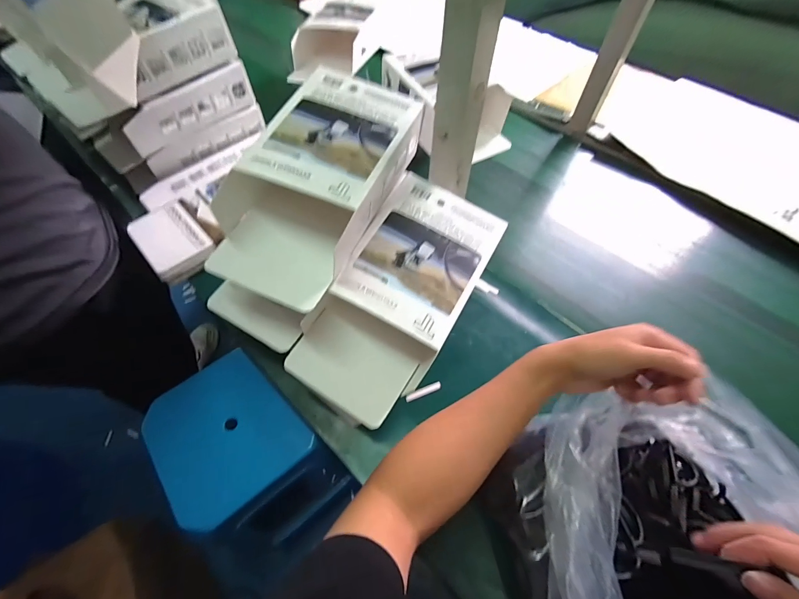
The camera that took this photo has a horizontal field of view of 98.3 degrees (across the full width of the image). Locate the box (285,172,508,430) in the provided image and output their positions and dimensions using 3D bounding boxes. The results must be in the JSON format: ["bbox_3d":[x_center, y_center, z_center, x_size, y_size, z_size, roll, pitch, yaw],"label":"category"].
[{"bbox_3d":[-0.002,-0.005,0.381,0.149,0.083,0.263,32,67,19],"label":"box"}]

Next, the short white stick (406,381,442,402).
[{"bbox_3d":[0.031,0.117,0.438,0.048,0.005,0.010,-21,62,-9],"label":"short white stick"}]

